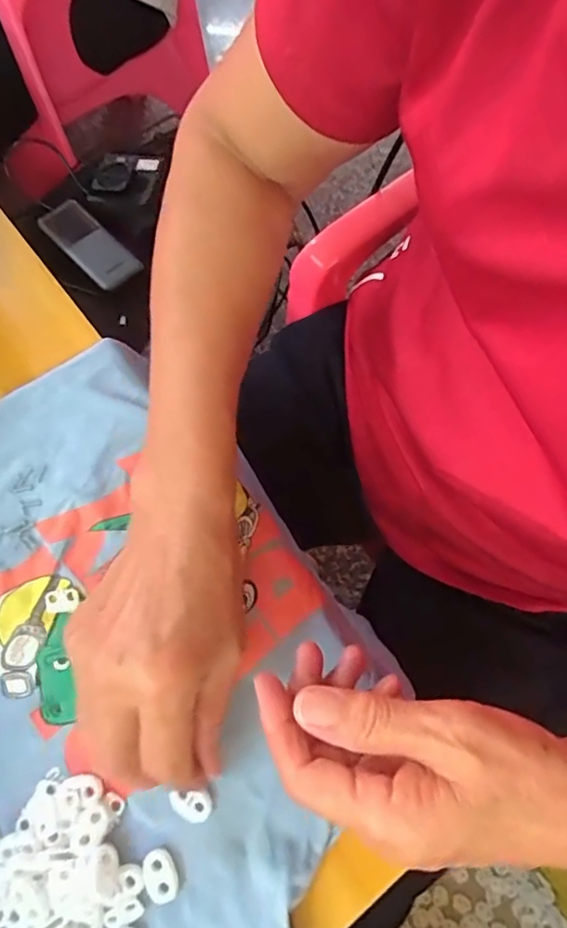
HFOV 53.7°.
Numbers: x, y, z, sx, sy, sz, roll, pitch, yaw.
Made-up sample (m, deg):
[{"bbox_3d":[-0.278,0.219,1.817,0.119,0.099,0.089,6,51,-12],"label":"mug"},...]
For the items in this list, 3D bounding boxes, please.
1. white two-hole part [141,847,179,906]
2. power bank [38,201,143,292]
[{"bbox_3d":[-0.062,0.205,0.279,0.017,0.005,0.022,-14,70,-3],"label":"white two-hole part"},{"bbox_3d":[-0.215,-0.245,0.620,0.052,0.016,0.124,-43,74,-12],"label":"power bank"}]

